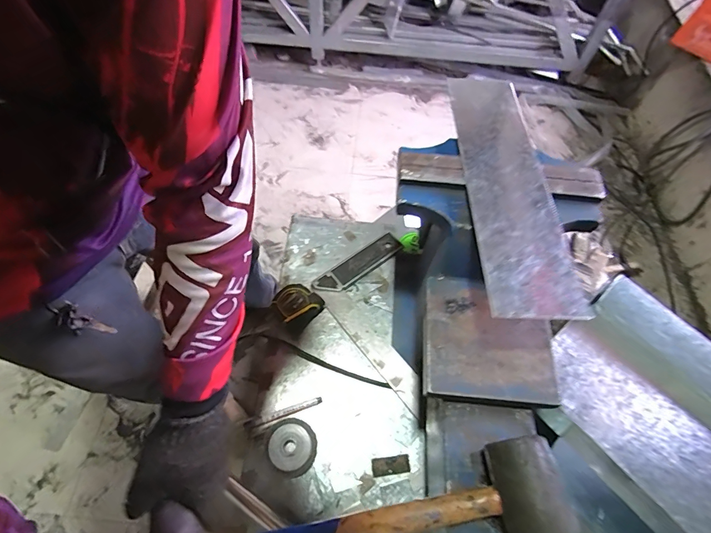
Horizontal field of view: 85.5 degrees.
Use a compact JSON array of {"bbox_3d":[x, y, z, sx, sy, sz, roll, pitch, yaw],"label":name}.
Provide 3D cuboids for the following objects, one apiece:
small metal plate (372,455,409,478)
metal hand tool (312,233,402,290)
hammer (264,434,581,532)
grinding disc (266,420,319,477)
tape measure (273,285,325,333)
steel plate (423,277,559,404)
[{"bbox_3d":[0.051,0.288,0.557,0.053,0.004,0.025,-5,61,-6],"label":"small metal plate"},{"bbox_3d":[0.006,-0.003,0.712,0.183,0.016,0.049,-35,68,-20],"label":"metal hand tool"},{"bbox_3d":[0.052,0.255,0.384,0.305,0.051,0.091,-20,62,10],"label":"hammer"},{"bbox_3d":[-0.091,0.263,0.561,0.072,0.010,0.068,1,61,-3],"label":"grinding disc"},{"bbox_3d":[-0.099,0.065,0.650,0.067,0.035,0.073,41,66,18],"label":"tape measure"},{"bbox_3d":[0.158,0.084,0.459,0.146,0.012,0.142,7,61,0],"label":"steel plate"}]

